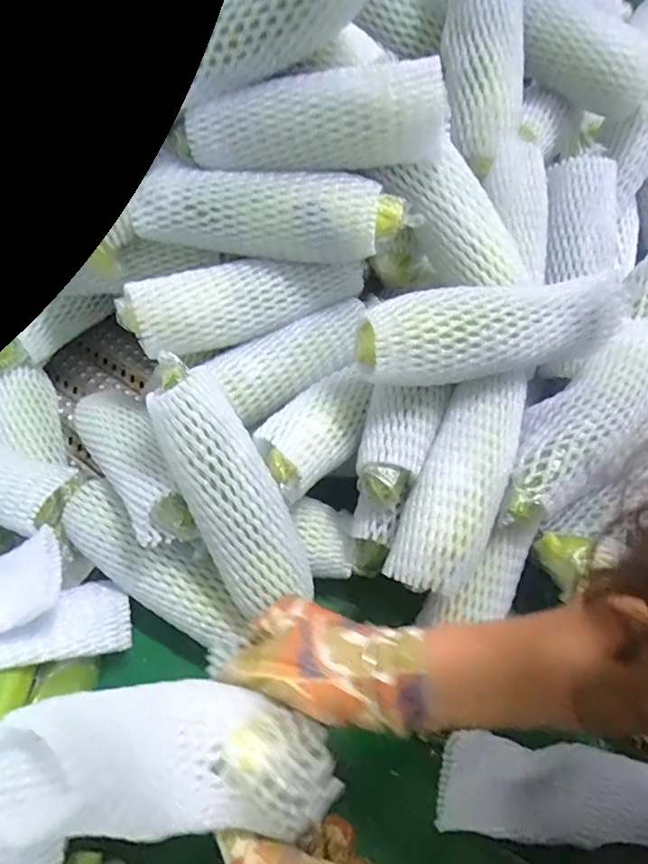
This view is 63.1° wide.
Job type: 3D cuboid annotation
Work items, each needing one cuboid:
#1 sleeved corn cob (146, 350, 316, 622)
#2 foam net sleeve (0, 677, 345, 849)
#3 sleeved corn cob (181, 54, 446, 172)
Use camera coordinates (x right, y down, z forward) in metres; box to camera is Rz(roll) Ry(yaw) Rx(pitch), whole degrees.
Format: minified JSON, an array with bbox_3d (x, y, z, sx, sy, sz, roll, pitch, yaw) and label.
[{"bbox_3d":[-0.075,0.039,0.412,0.072,0.049,0.202,-26,101,-12],"label":"sleeved corn cob"},{"bbox_3d":[-0.065,0.156,0.254,0.167,0.033,0.062,26,57,-34],"label":"foam net sleeve"},{"bbox_3d":[-0.010,-0.252,0.421,0.211,0.068,0.055,8,63,5],"label":"sleeved corn cob"}]

